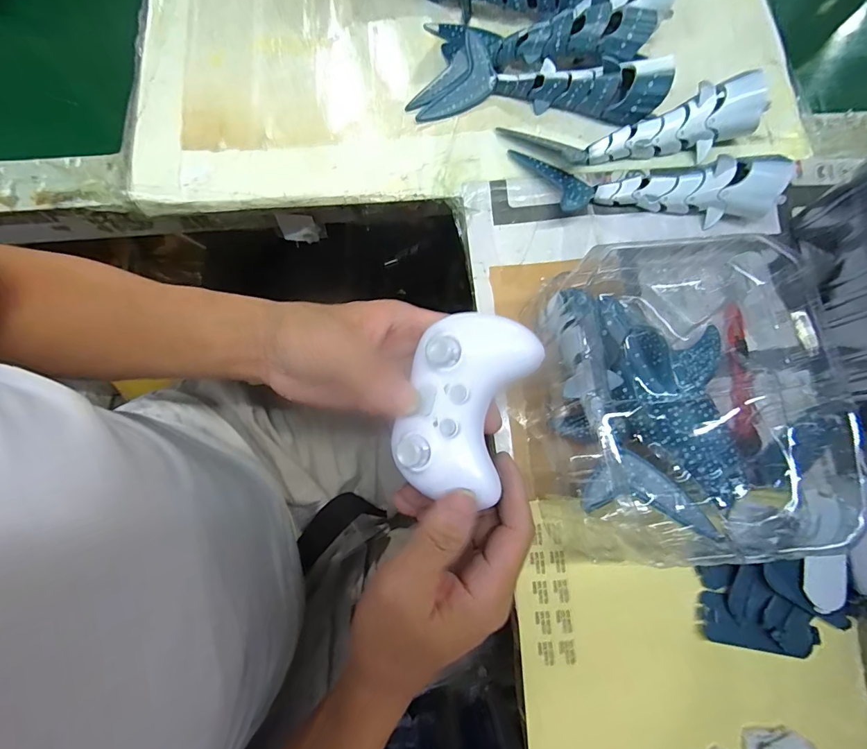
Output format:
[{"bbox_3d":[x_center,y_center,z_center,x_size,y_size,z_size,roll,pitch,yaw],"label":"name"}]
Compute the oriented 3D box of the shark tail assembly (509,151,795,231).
[{"bbox_3d":[0.172,-0.160,0.353,0.214,0.044,0.048,10,78,0],"label":"shark tail assembly"}]

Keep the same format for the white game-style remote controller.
[{"bbox_3d":[0.017,0.015,0.239,0.065,0.027,0.102,19,79,2],"label":"white game-style remote controller"}]

